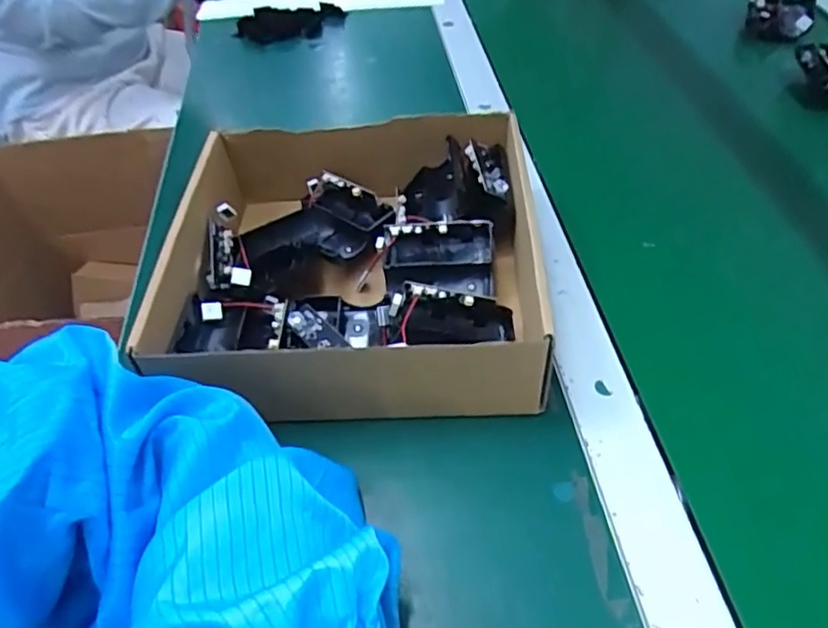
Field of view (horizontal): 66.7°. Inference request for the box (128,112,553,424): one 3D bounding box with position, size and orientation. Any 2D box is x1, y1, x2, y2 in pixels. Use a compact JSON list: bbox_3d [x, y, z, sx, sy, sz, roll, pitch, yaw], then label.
[{"bbox_3d":[-0.042,-0.037,0.444,0.233,0.079,0.234,-4,48,3],"label":"box"}]

